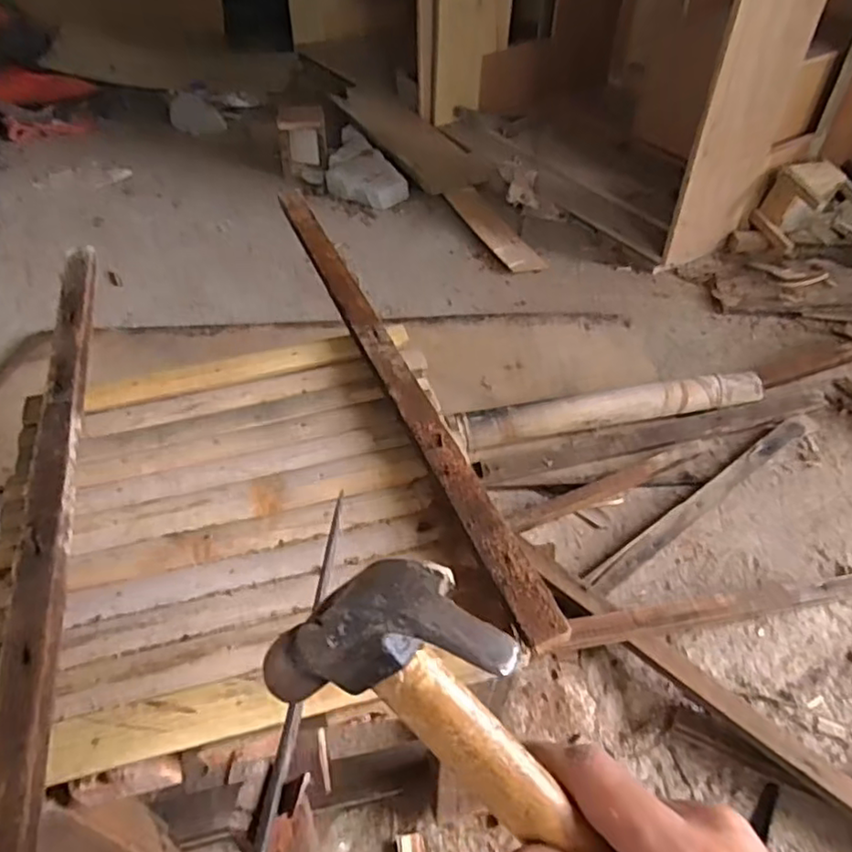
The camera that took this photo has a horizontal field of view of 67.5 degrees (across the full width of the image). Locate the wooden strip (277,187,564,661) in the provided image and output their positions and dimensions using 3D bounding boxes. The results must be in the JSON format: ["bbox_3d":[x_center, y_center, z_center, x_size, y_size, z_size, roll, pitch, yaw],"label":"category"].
[{"bbox_3d":[-0.044,-0.074,0.618,0.033,0.014,0.642,-17,47,-16],"label":"wooden strip"}]

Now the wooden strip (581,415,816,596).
[{"bbox_3d":[0.441,0.105,0.998,0.538,0.024,0.048,-30,54,-22],"label":"wooden strip"}]

